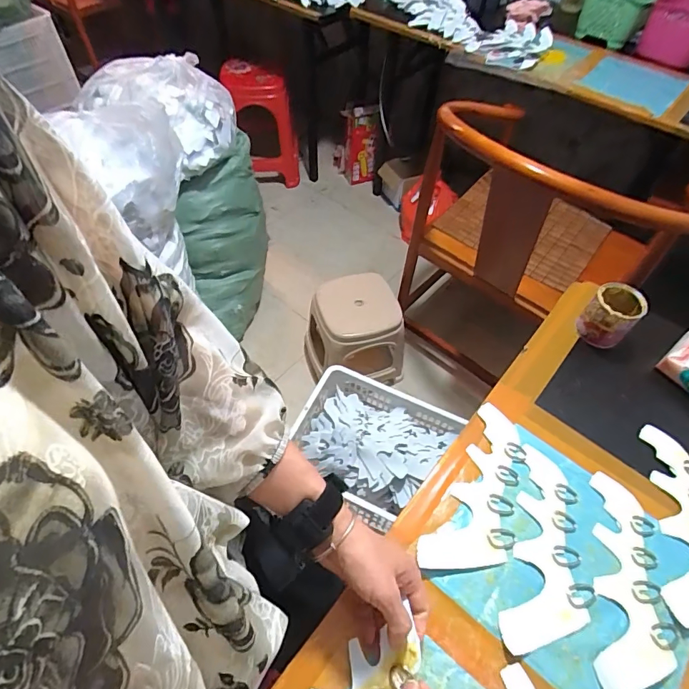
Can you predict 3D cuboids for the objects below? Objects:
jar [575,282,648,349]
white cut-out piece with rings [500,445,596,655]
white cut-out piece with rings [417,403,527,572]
[{"bbox_3d":[0.381,-0.042,0.620,0.066,0.068,0.063,1,55,-2],"label":"jar"},{"bbox_3d":[0.226,0.222,0.470,0.082,0.004,0.208,19,56,10],"label":"white cut-out piece with rings"},{"bbox_3d":[0.164,0.171,0.503,0.083,0.006,0.210,27,58,16],"label":"white cut-out piece with rings"}]

